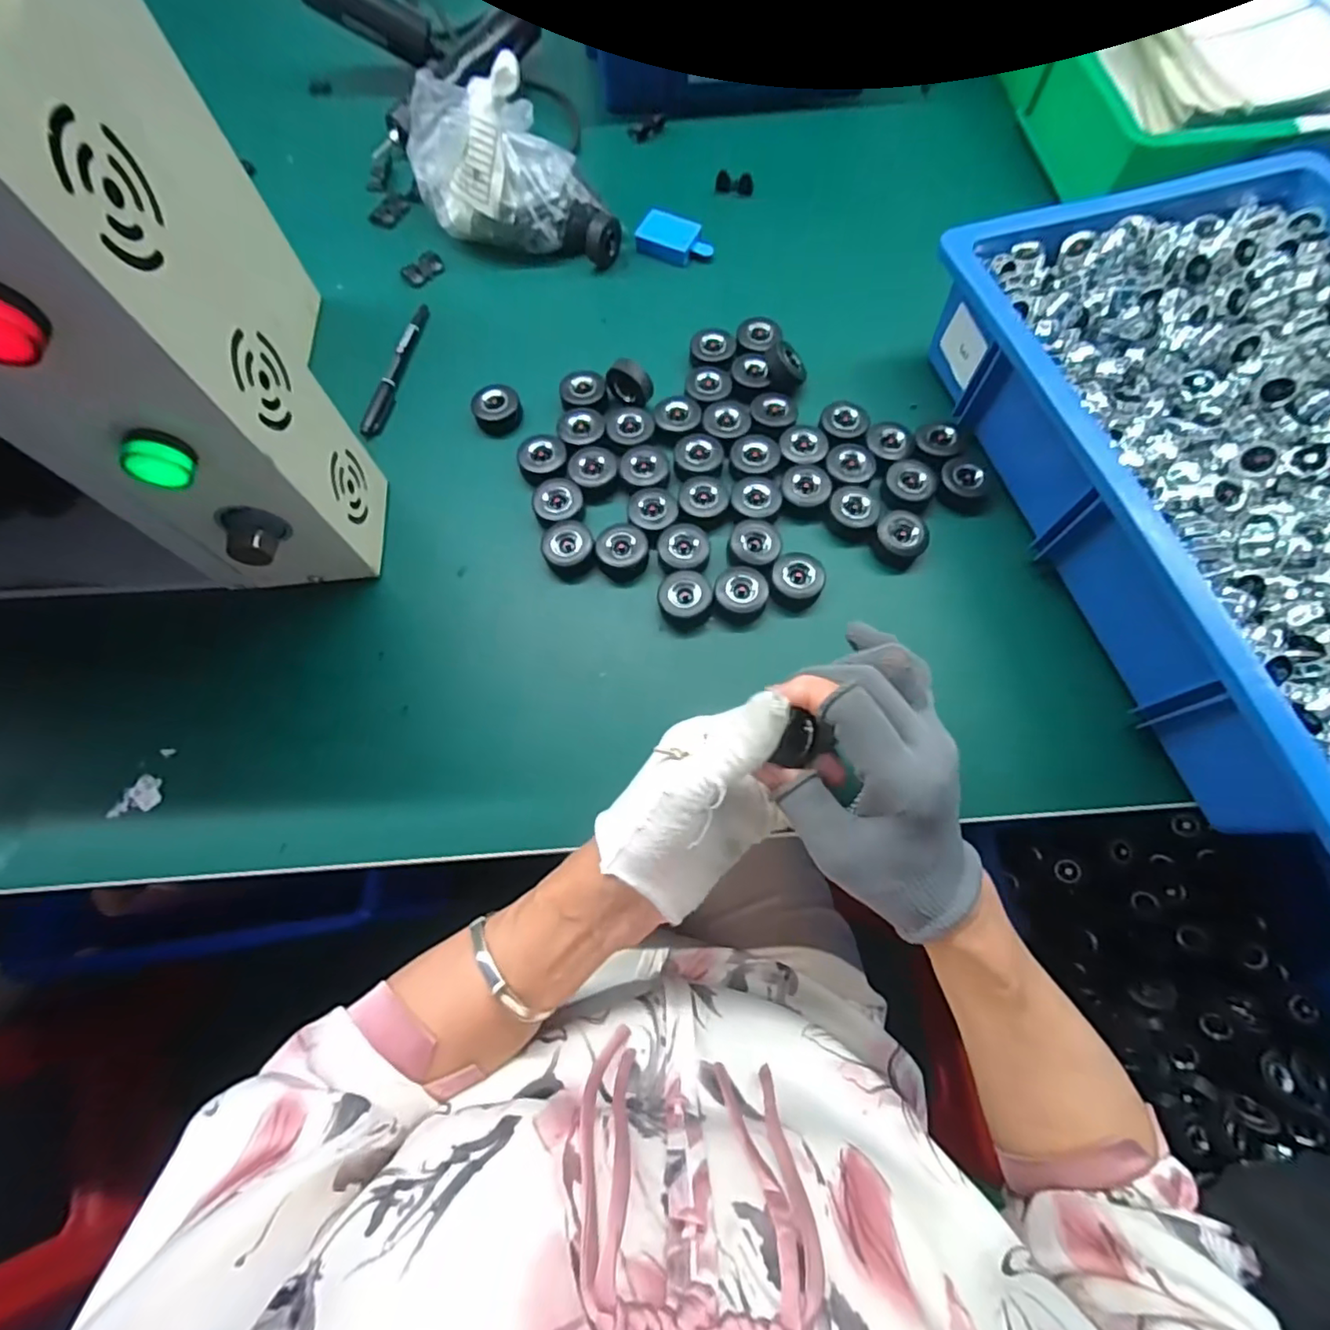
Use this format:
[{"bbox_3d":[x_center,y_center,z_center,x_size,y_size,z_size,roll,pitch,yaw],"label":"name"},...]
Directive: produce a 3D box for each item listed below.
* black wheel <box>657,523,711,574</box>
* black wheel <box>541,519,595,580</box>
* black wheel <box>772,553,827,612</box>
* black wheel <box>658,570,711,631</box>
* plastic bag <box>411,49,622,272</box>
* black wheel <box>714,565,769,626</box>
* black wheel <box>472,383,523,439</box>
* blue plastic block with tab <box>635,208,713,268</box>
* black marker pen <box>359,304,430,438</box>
[{"bbox_3d":[0.014,-0.084,0.428,0.037,0.018,0.037,0,72,1],"label":"black wheel"},{"bbox_3d":[-0.070,-0.085,0.432,0.035,0.019,0.037,0,72,1],"label":"black wheel"},{"bbox_3d":[0.095,-0.060,0.420,0.036,0.021,0.036,18,73,7],"label":"black wheel"},{"bbox_3d":[0.014,-0.046,0.414,0.037,0.023,0.037,0,72,1],"label":"black wheel"},{"bbox_3d":[-0.134,-0.429,0.511,0.188,0.096,0.092,8,71,4],"label":"plastic bag"},{"bbox_3d":[0.054,-0.050,0.415,0.036,0.023,0.035,0,72,1],"label":"black wheel"},{"bbox_3d":[-0.134,-0.205,0.470,0.036,0.017,0.036,0,72,1],"label":"black wheel"},{"bbox_3d":[0.010,-0.391,0.539,0.068,0.014,0.044,23,74,8],"label":"blue plastic block with tab"},{"bbox_3d":[-0.225,-0.249,0.493,0.014,0.009,0.145,8,72,4],"label":"black marker pen"}]

